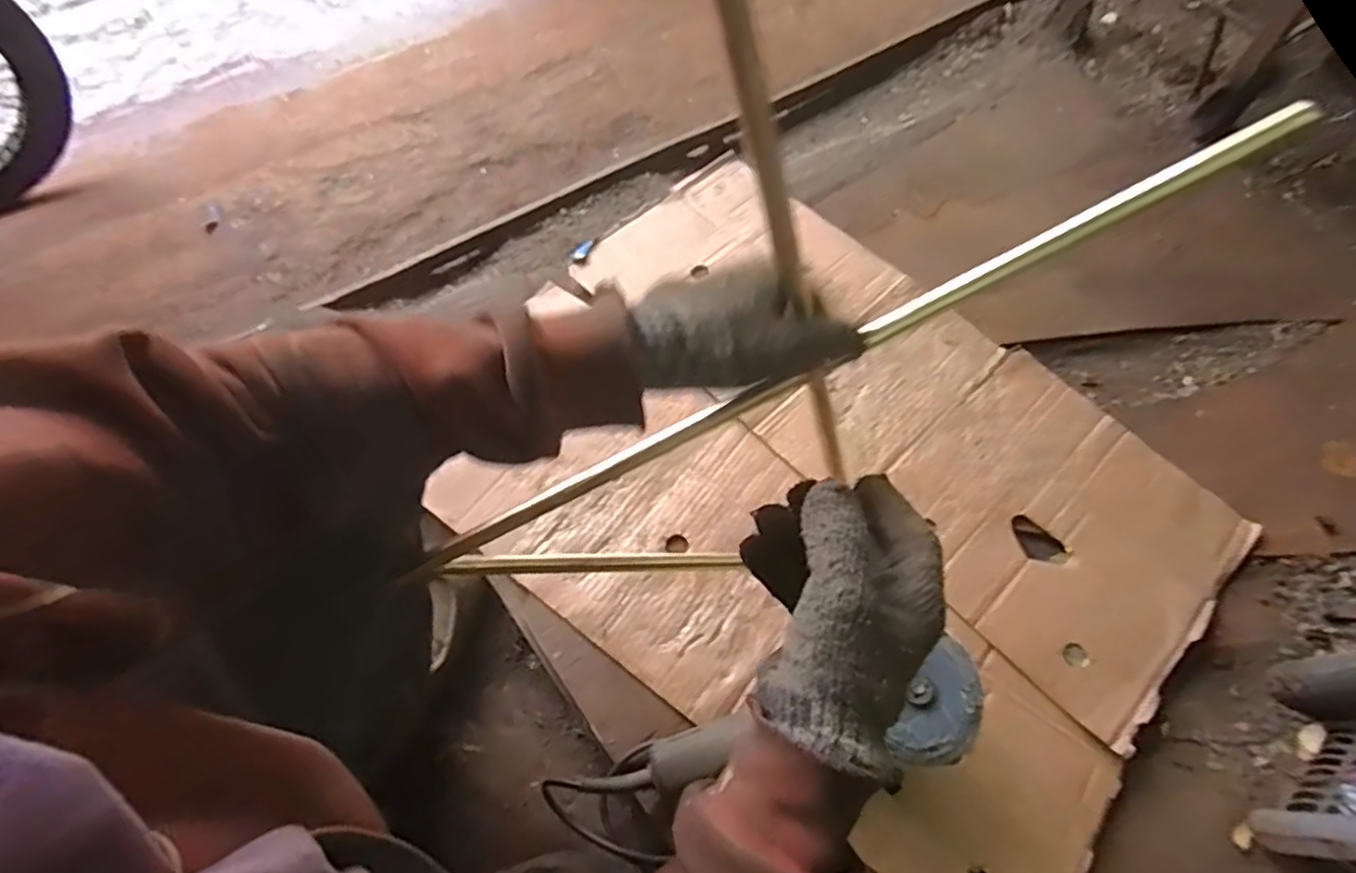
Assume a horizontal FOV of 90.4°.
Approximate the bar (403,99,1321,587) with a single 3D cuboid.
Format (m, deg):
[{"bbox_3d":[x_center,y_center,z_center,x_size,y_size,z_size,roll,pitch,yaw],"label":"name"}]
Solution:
[{"bbox_3d":[0.076,-0.039,0.448,0.627,0.014,0.019,-28,62,13],"label":"bar"}]

